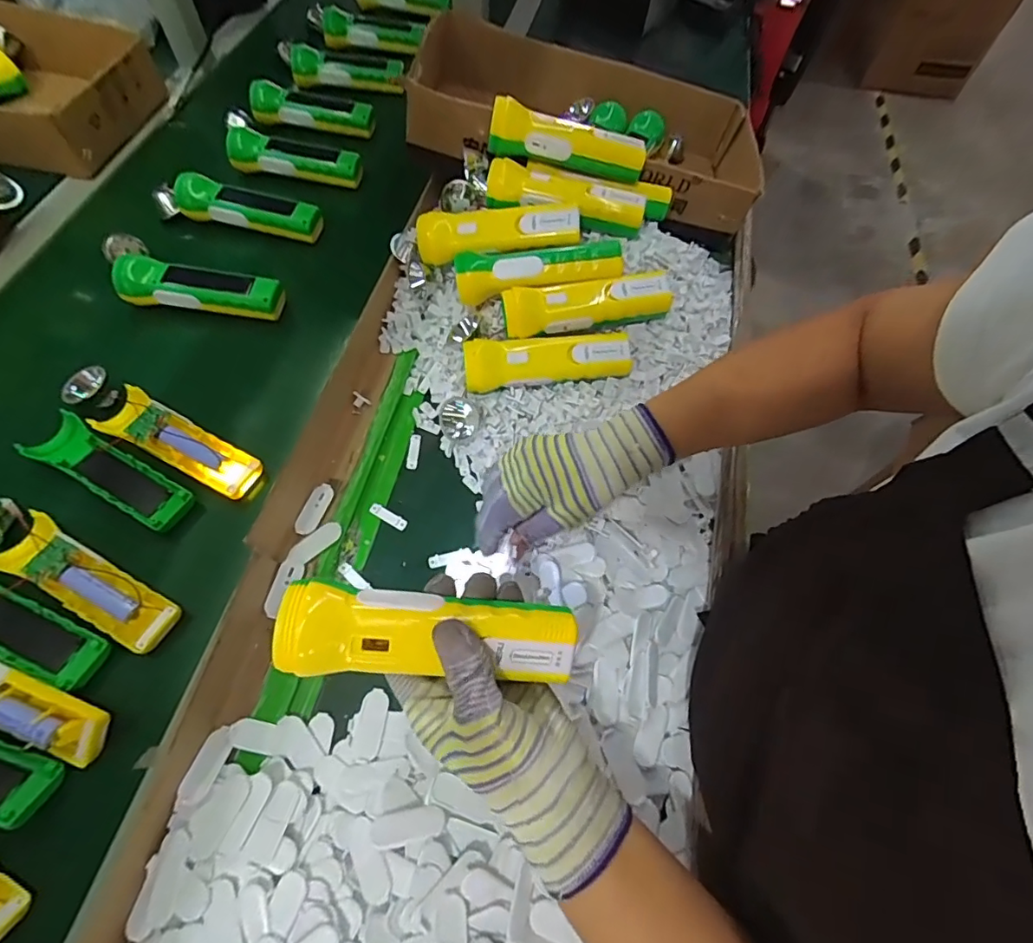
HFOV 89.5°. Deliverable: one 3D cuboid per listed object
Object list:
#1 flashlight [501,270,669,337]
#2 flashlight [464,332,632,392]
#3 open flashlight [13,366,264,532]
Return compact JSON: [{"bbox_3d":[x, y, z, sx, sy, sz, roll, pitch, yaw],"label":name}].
[{"bbox_3d":[0.070,-0.166,0.510,0.167,0.034,0.044,-9,63,-7],"label":"flashlight"},{"bbox_3d":[0.031,-0.106,0.512,0.163,0.042,0.042,-4,63,-4],"label":"flashlight"},{"bbox_3d":[-0.352,-0.019,0.484,0.205,0.033,0.097,25,64,10],"label":"open flashlight"}]

